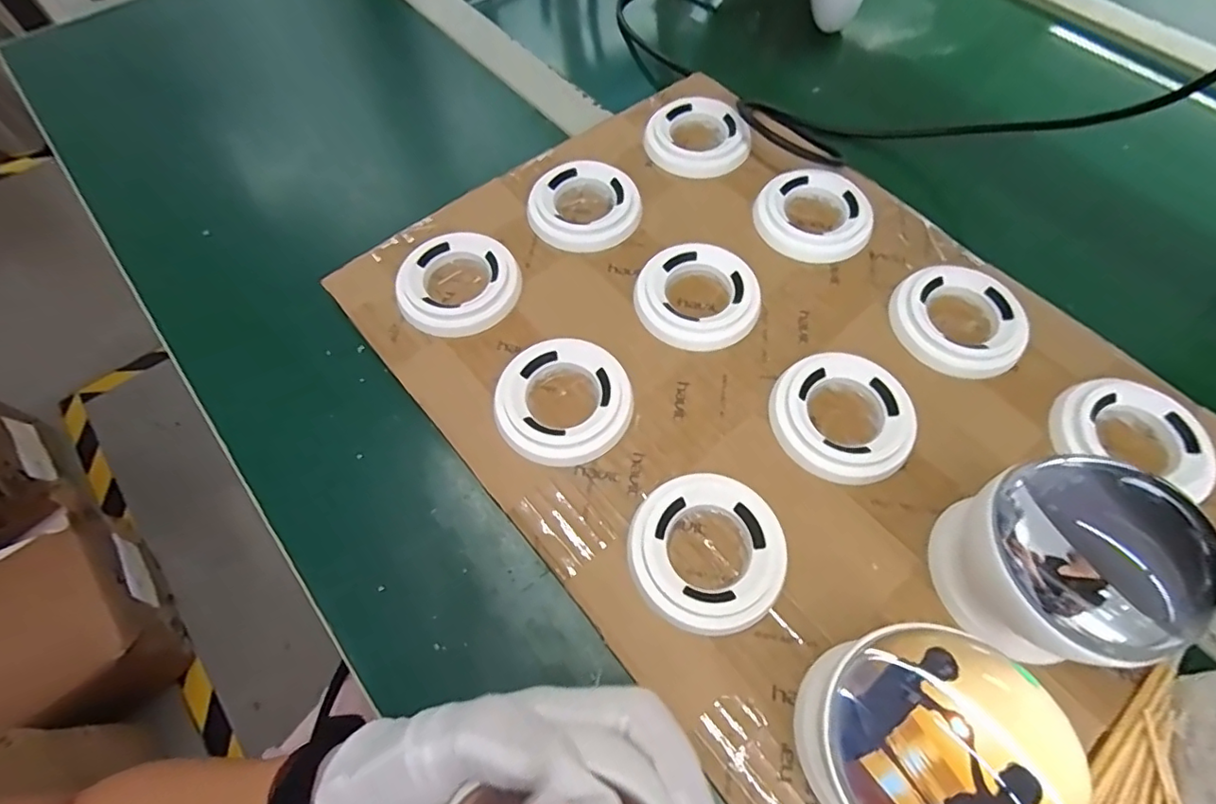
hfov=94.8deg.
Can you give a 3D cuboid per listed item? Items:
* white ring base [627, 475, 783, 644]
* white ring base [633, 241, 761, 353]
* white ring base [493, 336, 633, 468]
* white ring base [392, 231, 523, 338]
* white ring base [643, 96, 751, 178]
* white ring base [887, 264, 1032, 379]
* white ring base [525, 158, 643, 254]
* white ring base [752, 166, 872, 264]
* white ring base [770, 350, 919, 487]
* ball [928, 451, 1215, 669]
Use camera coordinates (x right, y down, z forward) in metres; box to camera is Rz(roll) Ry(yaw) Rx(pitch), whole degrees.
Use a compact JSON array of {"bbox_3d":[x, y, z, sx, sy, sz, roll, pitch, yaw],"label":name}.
[{"bbox_3d":[0.046,0.069,0.260,0.068,0.012,0.071,0,64,1],"label":"white ring base"},{"bbox_3d":[0.051,-0.061,0.325,0.069,0.013,0.068,0,64,1],"label":"white ring base"},{"bbox_3d":[-0.024,-0.001,0.295,0.069,0.013,0.069,0,64,1],"label":"white ring base"},{"bbox_3d":[-0.089,-0.070,0.329,0.069,0.015,0.066,0,64,1],"label":"white ring base"},{"bbox_3d":[0.060,-0.182,0.386,0.070,0.013,0.063,-27,66,-12],"label":"white ring base"},{"bbox_3d":[0.198,-0.046,0.317,0.064,0.013,0.070,0,64,1],"label":"white ring base"},{"bbox_3d":[-0.015,-0.125,0.359,0.070,0.014,0.065,0,64,1],"label":"white ring base"},{"bbox_3d":[0.128,-0.118,0.353,0.067,0.013,0.068,0,64,1],"label":"white ring base"},{"bbox_3d":[0.120,0.007,0.290,0.069,0.012,0.070,0,64,1],"label":"white ring base"},{"bbox_3d":[0.178,0.064,0.223,0.063,0.080,0.071,24,66,12],"label":"ball"}]

